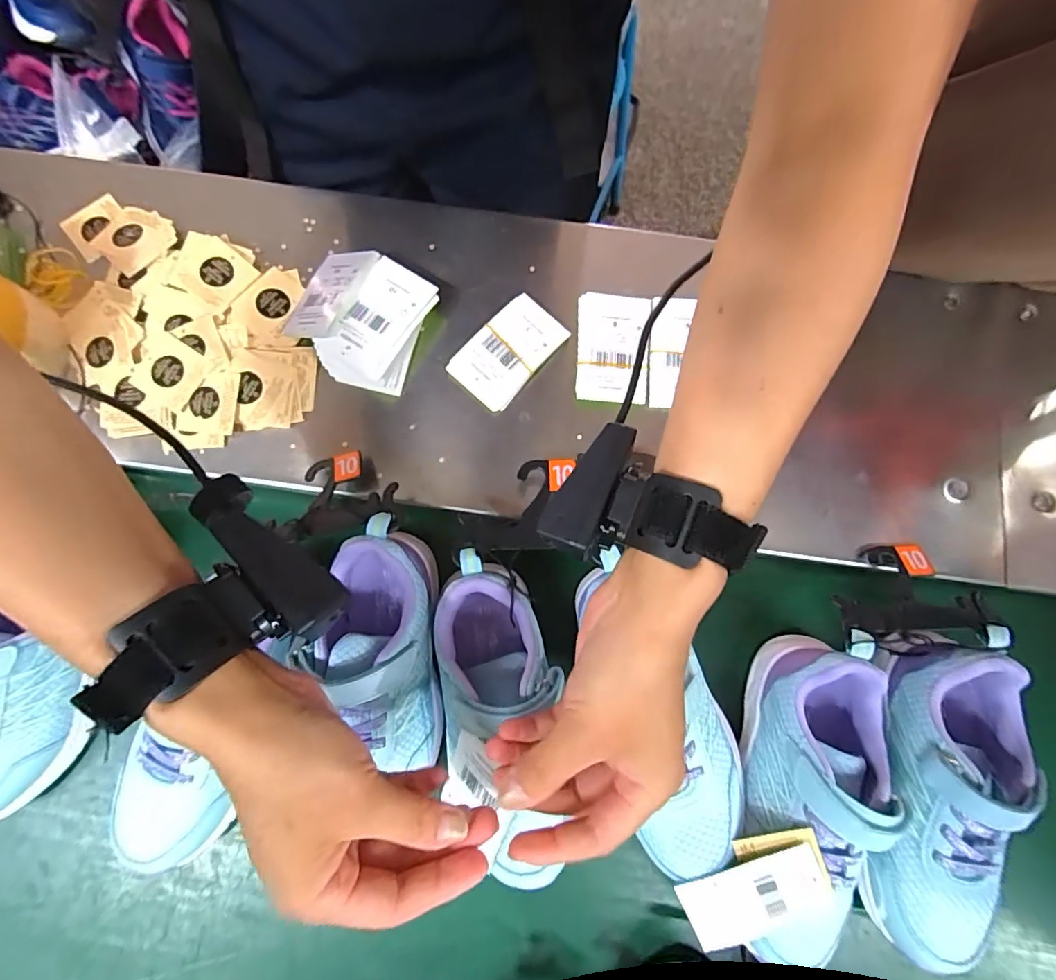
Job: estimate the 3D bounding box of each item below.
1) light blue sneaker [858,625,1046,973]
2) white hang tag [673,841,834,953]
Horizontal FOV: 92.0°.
[{"bbox_3d":[0.253,0.183,0.314,0.065,0.096,0.183,13,76,5],"label":"light blue sneaker"},{"bbox_3d":[0.128,0.232,0.288,0.078,0.005,0.049,-24,100,6],"label":"white hang tag"}]

